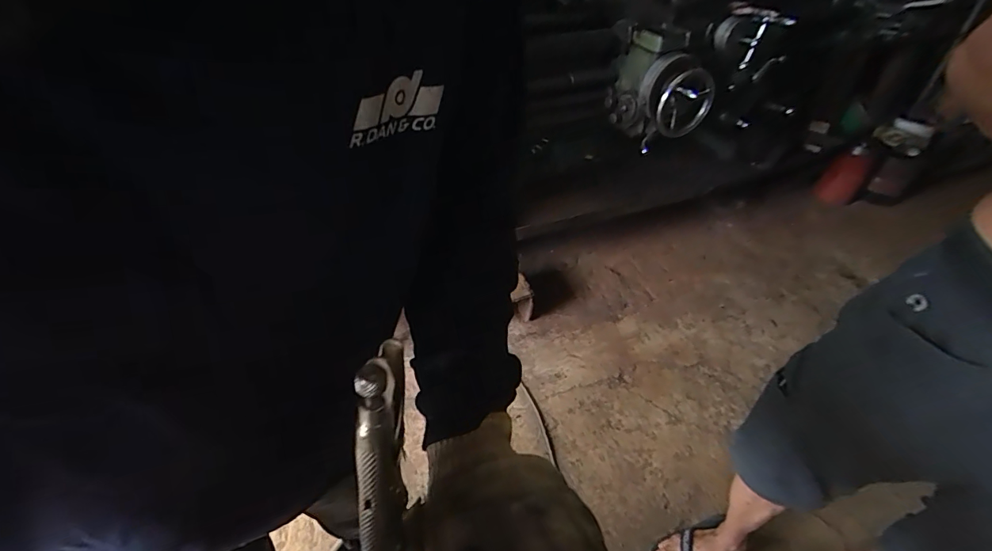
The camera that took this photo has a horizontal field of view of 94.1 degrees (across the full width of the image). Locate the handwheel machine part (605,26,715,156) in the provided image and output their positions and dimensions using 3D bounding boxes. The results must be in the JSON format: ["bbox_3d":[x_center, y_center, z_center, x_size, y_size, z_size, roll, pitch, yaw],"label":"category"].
[{"bbox_3d":[0.490,-0.554,1.423,0.194,0.288,0.291,-24,48,-25],"label":"handwheel machine part"}]

